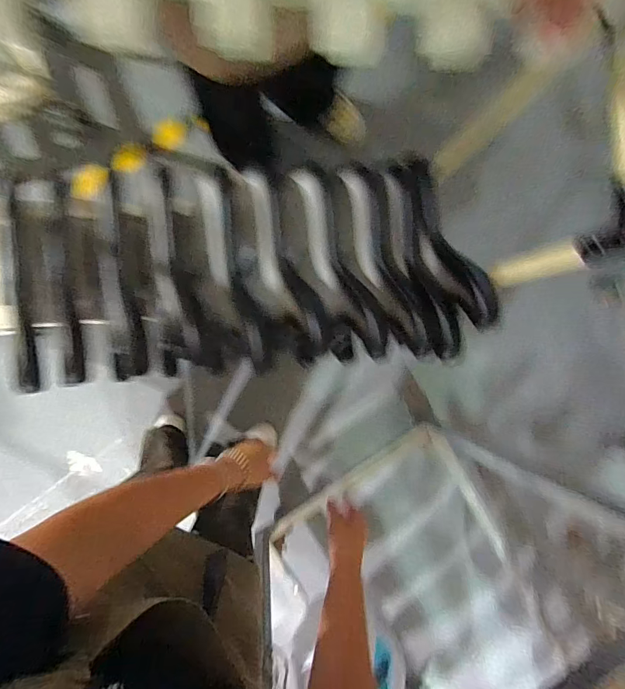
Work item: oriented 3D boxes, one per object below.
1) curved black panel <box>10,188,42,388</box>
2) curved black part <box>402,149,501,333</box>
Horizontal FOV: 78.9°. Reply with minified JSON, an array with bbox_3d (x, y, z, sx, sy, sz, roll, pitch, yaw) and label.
[{"bbox_3d":[-0.521,-0.094,0.689,0.046,0.042,0.358,-12,78,-5],"label":"curved black panel"},{"bbox_3d":[0.249,-0.211,0.752,0.060,0.095,0.405,-12,68,-5],"label":"curved black part"}]

